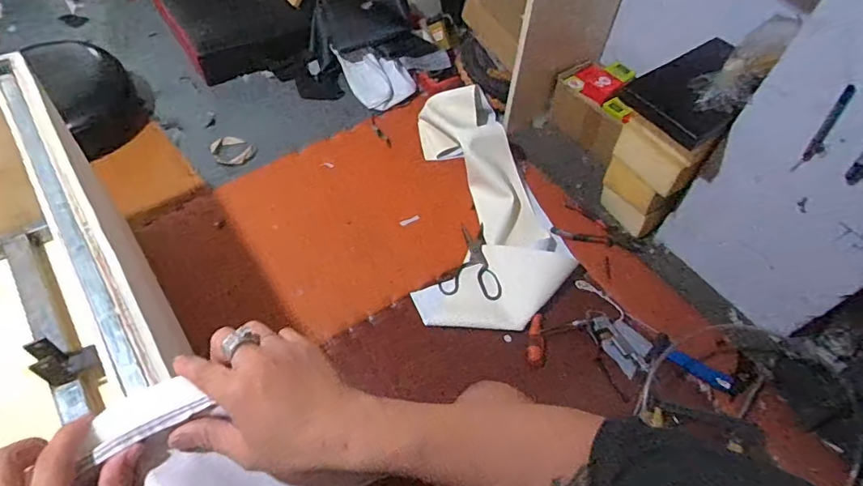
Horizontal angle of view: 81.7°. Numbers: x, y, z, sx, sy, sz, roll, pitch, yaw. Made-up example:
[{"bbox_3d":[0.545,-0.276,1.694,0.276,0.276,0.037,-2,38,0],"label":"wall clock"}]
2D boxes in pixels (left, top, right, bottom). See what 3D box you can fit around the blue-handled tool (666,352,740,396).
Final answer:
[{"bbox_3d":[0.524,0.248,0.964,0.134,0.012,0.033,28,58,15],"label":"blue-handled tool"}]

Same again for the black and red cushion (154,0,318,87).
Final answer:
[{"bbox_3d":[-0.609,-0.723,1.514,0.379,0.090,0.514,-26,61,-20],"label":"black and red cushion"}]

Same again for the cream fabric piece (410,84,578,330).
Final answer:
[{"bbox_3d":[0.138,-0.114,1.141,0.322,0.143,0.612,3,55,-2],"label":"cream fabric piece"}]

